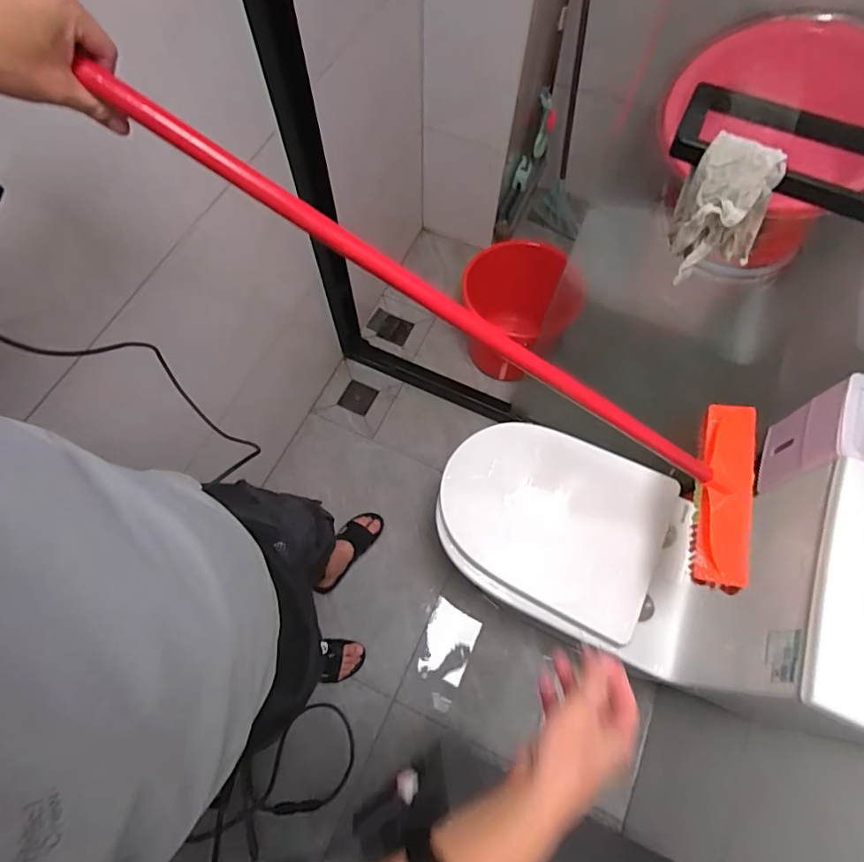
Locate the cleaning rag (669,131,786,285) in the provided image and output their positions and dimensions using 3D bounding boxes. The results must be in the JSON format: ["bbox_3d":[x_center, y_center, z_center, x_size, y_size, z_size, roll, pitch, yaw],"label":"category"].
[{"bbox_3d":[0.365,-0.269,0.633,0.118,0.158,0.128,38,72,13],"label":"cleaning rag"}]

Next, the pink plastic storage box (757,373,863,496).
[{"bbox_3d":[0.702,0.030,0.851,0.140,0.202,0.168,25,69,9],"label":"pink plastic storage box"}]

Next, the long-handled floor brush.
[{"bbox_3d":[0.104,-0.089,0.576,0.892,0.059,0.267,29,66,-24],"label":"long-handled floor brush"}]

